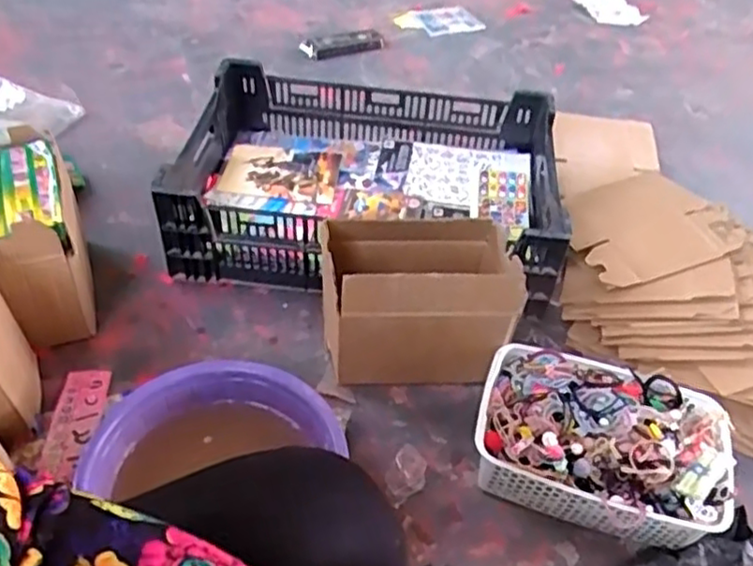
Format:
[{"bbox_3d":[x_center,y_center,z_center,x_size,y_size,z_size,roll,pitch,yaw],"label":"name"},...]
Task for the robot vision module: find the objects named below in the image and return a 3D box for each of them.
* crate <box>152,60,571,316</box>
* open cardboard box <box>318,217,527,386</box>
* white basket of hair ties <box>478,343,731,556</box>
[{"bbox_3d":[-0.008,-0.162,1.118,0.599,0.178,0.400,11,46,4],"label":"crate"},{"bbox_3d":[0.051,0.021,0.918,0.246,0.213,0.146,3,46,-3],"label":"open cardboard box"},{"bbox_3d":[0.275,0.196,0.845,0.289,0.133,0.193,18,47,11],"label":"white basket of hair ties"}]

